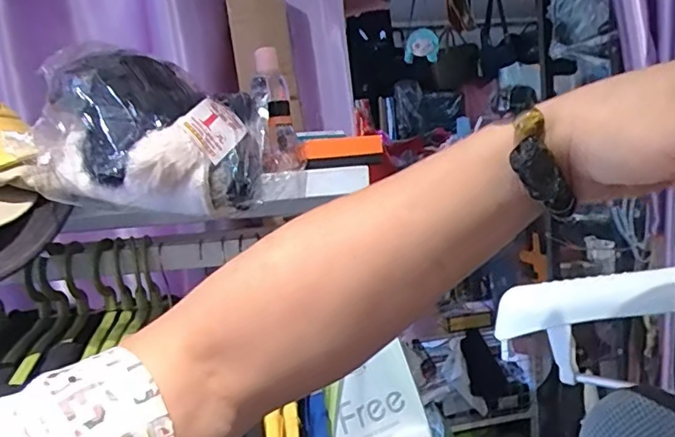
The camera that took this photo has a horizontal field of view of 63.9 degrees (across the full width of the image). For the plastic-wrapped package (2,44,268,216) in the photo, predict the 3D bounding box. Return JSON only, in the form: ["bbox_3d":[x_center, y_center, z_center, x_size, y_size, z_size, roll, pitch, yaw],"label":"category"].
[{"bbox_3d":[-0.176,-0.084,0.531,0.213,0.143,0.179,-5,7,-8],"label":"plastic-wrapped package"}]

